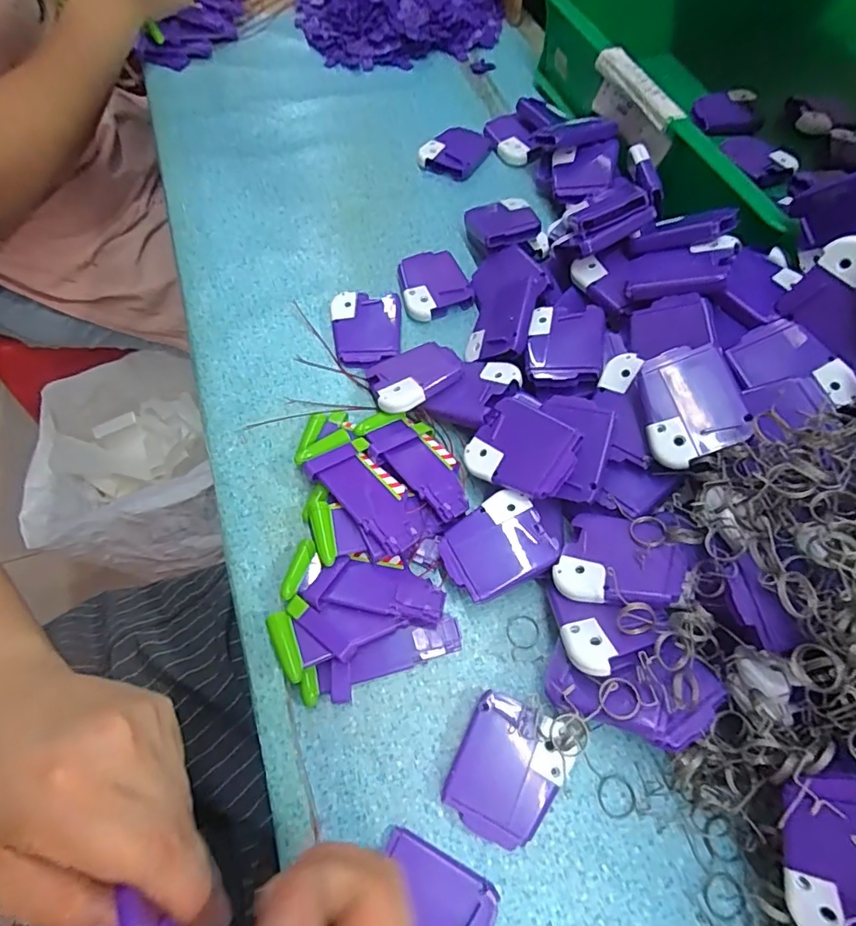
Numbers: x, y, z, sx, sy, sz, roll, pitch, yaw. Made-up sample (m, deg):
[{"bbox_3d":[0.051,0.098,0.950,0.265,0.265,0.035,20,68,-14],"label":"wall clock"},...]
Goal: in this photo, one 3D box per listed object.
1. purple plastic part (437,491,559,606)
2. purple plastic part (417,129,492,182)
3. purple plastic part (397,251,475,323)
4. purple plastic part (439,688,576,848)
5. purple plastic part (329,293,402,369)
[{"bbox_3d":[0.038,0.049,0.304,0.059,0.021,0.049,-25,65,-13],"label":"purple plastic part"},{"bbox_3d":[0.027,-0.289,0.485,0.051,0.012,0.062,26,65,13],"label":"purple plastic part"},{"bbox_3d":[0.002,-0.140,0.406,0.051,0.011,0.064,-17,64,-9],"label":"purple plastic part"},{"bbox_3d":[0.040,0.154,0.263,0.051,0.012,0.060,23,64,11],"label":"purple plastic part"},{"bbox_3d":[-0.045,-0.097,0.385,0.050,0.014,0.060,-1,62,-1],"label":"purple plastic part"}]

